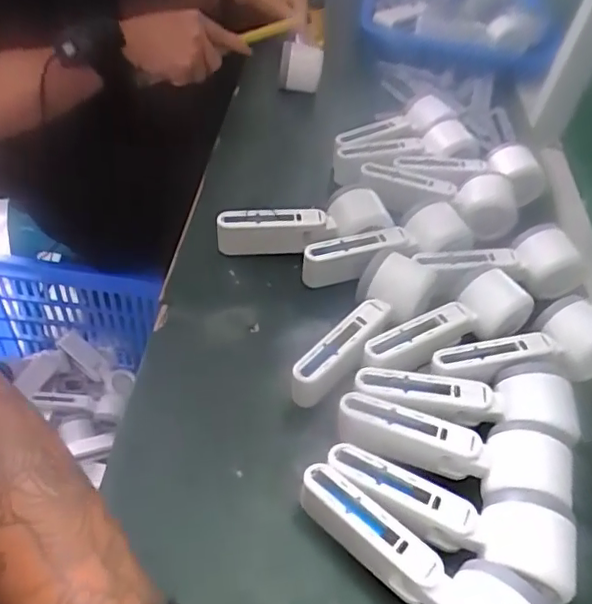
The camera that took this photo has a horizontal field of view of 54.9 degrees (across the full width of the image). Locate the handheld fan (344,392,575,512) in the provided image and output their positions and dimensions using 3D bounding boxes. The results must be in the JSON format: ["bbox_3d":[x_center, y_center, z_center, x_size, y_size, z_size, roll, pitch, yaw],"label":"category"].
[{"bbox_3d":[0.111,0.106,0.413,0.165,0.045,0.056,15,49,6],"label":"handheld fan"}]

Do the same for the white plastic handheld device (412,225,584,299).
[{"bbox_3d":[0.195,-0.039,0.543,0.152,0.048,0.043,4,49,-3],"label":"white plastic handheld device"}]

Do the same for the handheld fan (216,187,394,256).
[{"bbox_3d":[0.007,-0.072,0.554,0.167,0.056,0.048,-5,50,-11],"label":"handheld fan"}]

